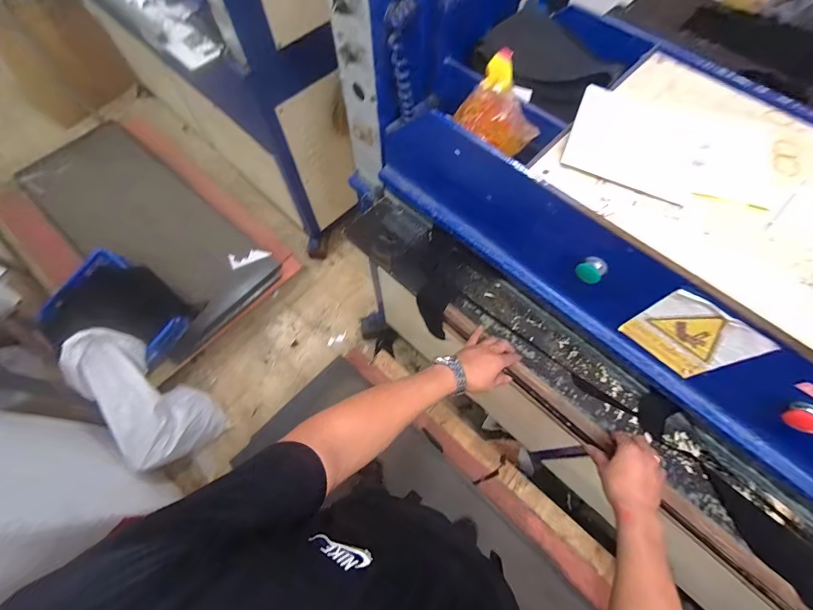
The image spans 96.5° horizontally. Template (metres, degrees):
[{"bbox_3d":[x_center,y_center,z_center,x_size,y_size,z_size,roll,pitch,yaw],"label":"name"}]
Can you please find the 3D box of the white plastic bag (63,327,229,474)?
[{"bbox_3d":[-1.042,0.378,1.442,0.296,0.219,0.665,-41,114,-19],"label":"white plastic bag"}]

